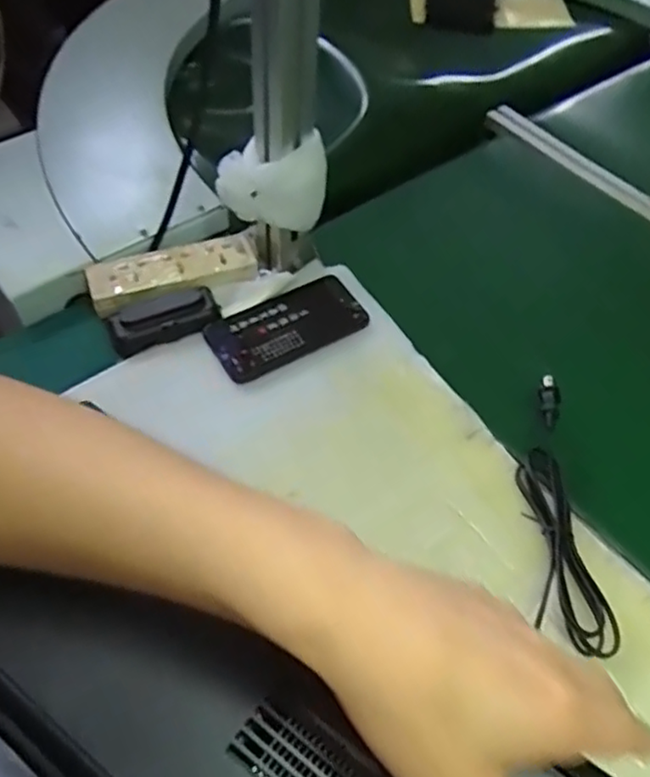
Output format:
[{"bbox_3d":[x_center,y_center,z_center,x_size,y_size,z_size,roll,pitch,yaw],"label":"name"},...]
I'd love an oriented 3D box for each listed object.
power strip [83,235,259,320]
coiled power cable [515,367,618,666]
[{"bbox_3d":[-0.157,-0.120,0.673,0.166,0.026,0.054,-18,57,-17],"label":"power strip"},{"bbox_3d":[0.194,0.096,0.548,0.052,0.021,0.243,5,53,-1],"label":"coiled power cable"}]

